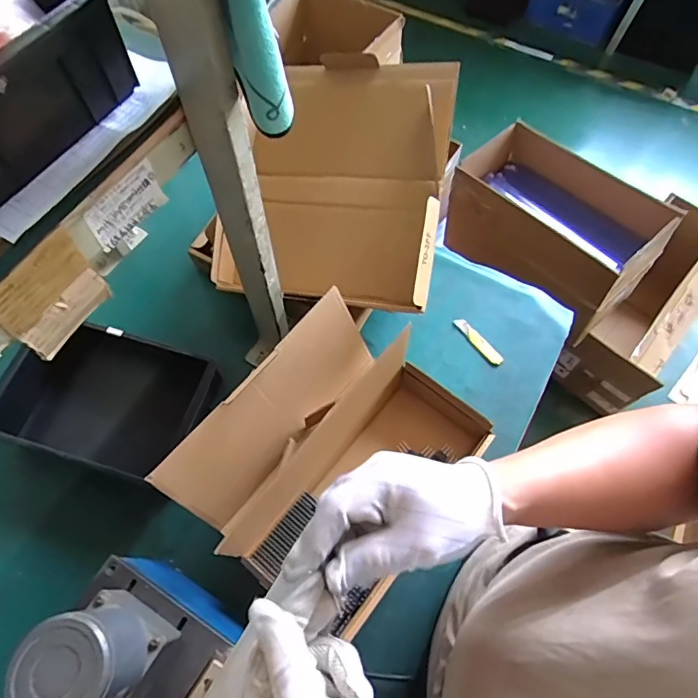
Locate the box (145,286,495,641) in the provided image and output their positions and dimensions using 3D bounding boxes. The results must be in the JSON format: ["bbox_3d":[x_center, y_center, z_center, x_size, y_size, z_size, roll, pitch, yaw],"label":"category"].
[{"bbox_3d":[-0.013,0.131,0.603,0.277,0.159,0.340,38,70,15],"label":"box"}]

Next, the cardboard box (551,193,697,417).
[{"bbox_3d":[0.927,-0.108,1.518,0.276,0.392,0.660,36,69,15],"label":"cardboard box"}]

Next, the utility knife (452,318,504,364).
[{"bbox_3d":[0.224,-0.014,0.822,0.021,0.008,0.104,-35,70,-16],"label":"utility knife"}]

